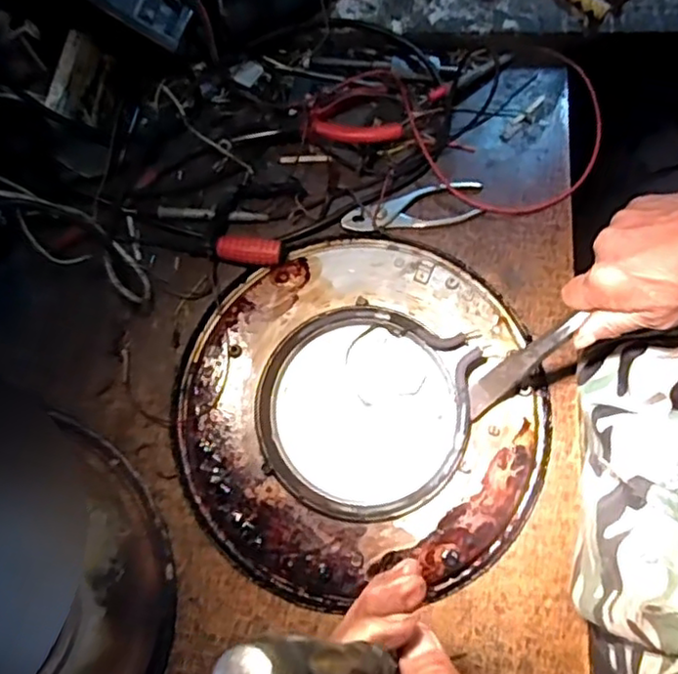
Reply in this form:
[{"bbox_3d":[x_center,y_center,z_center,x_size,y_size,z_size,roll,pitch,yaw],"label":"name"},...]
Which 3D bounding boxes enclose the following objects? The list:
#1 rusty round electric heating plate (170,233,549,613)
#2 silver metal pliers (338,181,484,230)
[{"bbox_3d":[0.019,0.061,0.533,0.290,0.030,0.292,0,79,-1],"label":"rusty round electric heating plate"},{"bbox_3d":[0.065,-0.111,0.576,0.123,0.010,0.037,-10,79,-3],"label":"silver metal pliers"}]

